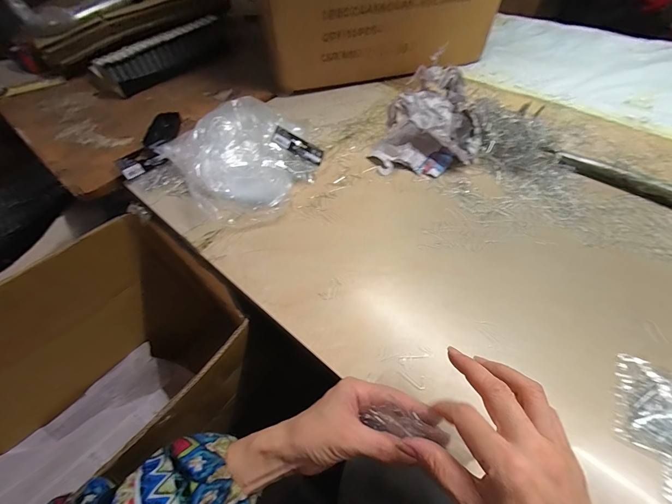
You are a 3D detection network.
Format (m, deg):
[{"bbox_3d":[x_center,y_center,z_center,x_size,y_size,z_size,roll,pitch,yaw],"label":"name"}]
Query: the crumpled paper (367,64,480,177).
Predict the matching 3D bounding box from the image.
[{"bbox_3d":[0.164,-0.231,0.550,0.188,0.125,0.143,7,54,10],"label":"crumpled paper"}]

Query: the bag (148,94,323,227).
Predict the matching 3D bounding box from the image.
[{"bbox_3d":[-0.151,-0.182,0.560,0.252,0.093,0.245,-31,57,-18],"label":"bag"}]

